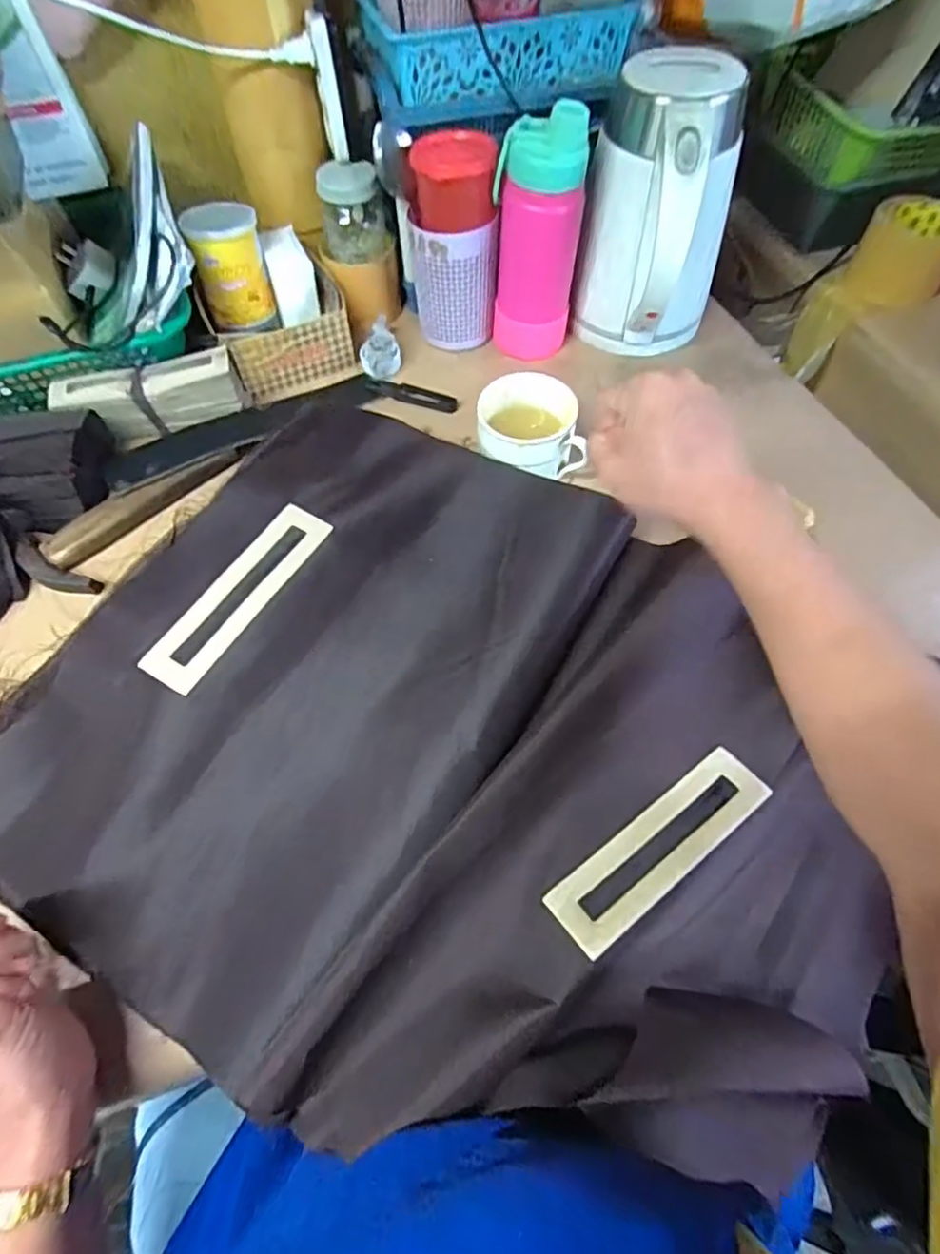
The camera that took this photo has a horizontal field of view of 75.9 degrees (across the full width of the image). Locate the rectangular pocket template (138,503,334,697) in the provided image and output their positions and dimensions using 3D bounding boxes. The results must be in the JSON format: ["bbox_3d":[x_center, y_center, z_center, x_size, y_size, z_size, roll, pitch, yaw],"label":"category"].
[{"bbox_3d":[-0.161,-0.025,0.427,0.041,0.007,0.159,30,64,8],"label":"rectangular pocket template"}]

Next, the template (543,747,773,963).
[{"bbox_3d":[0.117,0.133,0.370,0.156,0.008,0.043,-32,53,-21],"label":"template"}]

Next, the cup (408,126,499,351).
[{"bbox_3d":[-0.015,-0.373,0.598,0.078,0.171,0.071,0,60,0],"label":"cup"}]

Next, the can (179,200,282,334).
[{"bbox_3d":[-0.237,-0.358,0.605,0.067,0.101,0.058,-17,62,-9],"label":"can"}]

